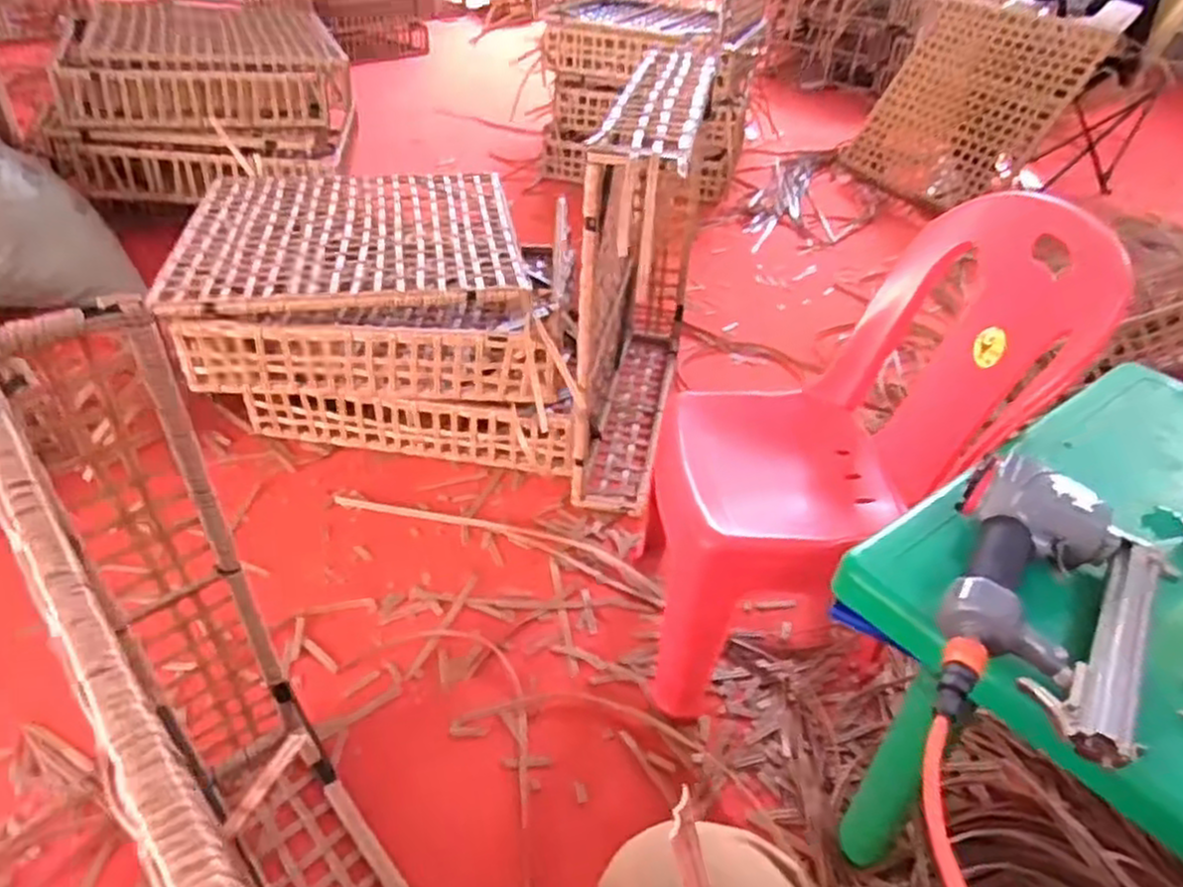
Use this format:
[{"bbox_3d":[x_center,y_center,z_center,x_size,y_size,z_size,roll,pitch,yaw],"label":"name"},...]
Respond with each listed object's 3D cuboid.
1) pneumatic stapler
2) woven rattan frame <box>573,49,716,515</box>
[{"bbox_3d":[0.360,0.121,0.591,0.158,0.051,0.272,22,41,21],"label":"pneumatic stapler"},{"bbox_3d":[0.109,-0.335,1.476,0.163,0.664,0.737,9,38,7],"label":"woven rattan frame"}]

